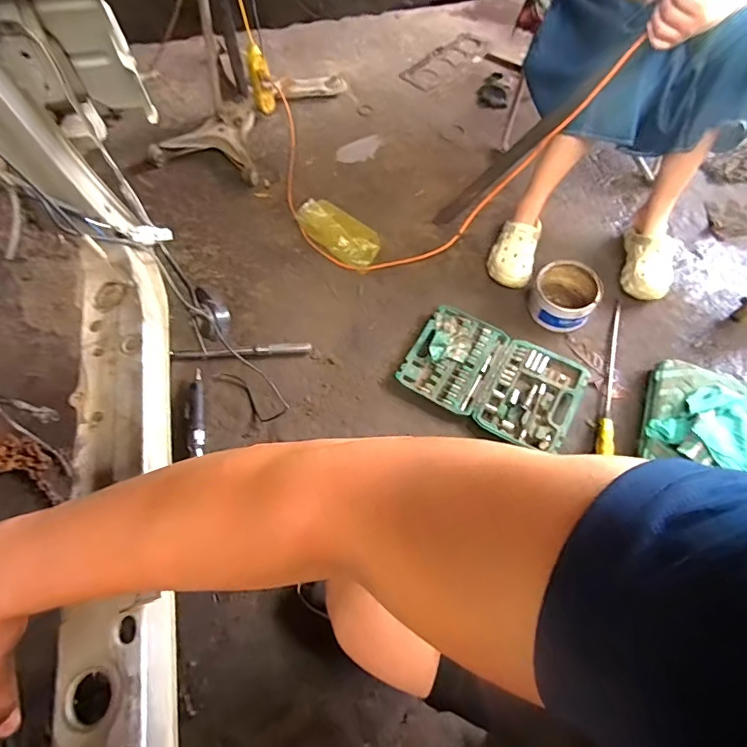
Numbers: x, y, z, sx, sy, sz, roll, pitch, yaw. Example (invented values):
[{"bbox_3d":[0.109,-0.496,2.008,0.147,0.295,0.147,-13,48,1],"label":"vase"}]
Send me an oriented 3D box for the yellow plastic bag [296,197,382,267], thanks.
[{"bbox_3d":[-0.089,-0.394,1.274,0.247,0.055,0.134,41,71,18],"label":"yellow plastic bag"}]

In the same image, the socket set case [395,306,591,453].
[{"bbox_3d":[0.279,0.007,1.086,0.393,0.036,0.250,27,67,13],"label":"socket set case"}]

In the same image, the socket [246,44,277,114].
[{"bbox_3d":[-0.345,-0.895,1.429,0.064,0.191,0.053,-14,65,-7],"label":"socket"}]

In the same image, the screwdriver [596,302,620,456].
[{"bbox_3d":[0.564,0.004,1.080,0.031,0.026,0.399,17,65,8],"label":"screwdriver"}]

